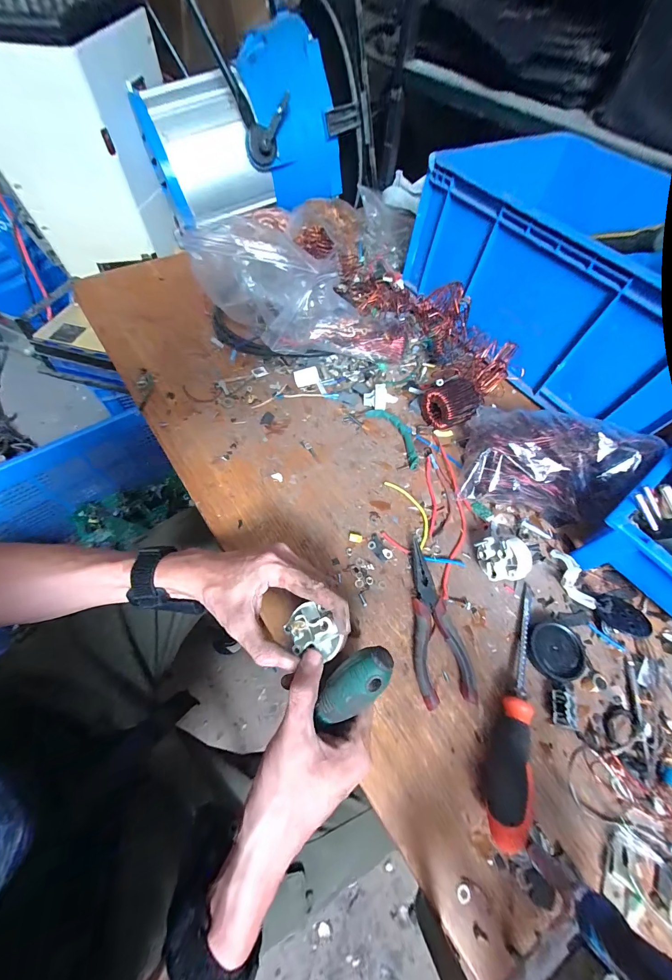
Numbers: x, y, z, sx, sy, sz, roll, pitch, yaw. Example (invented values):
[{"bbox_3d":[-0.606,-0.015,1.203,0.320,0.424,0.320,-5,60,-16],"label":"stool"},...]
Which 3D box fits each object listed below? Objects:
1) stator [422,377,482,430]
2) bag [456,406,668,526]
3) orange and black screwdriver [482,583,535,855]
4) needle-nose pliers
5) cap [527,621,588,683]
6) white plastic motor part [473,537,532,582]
[{"bbox_3d":[0.157,-0.115,0.444,0.067,0.054,0.052,-13,64,-9],"label":"stator"},{"bbox_3d":[0.263,-0.035,0.395,0.200,0.074,0.137,18,63,7],"label":"bag"},{"bbox_3d":[0.166,0.186,0.296,0.026,0.037,0.209,20,63,8],"label":"orange and black screwdriver"},{"bbox_3d":[0.098,0.129,0.333,0.053,0.019,0.155,-5,63,-5],"label":"needle-nose pliers"},{"bbox_3d":[0.222,0.161,0.325,0.052,0.014,0.053,1,62,-2],"label":"cap"},{"bbox_3d":[0.179,0.075,0.350,0.041,0.047,0.045,1,62,-2],"label":"white plastic motor part"}]

